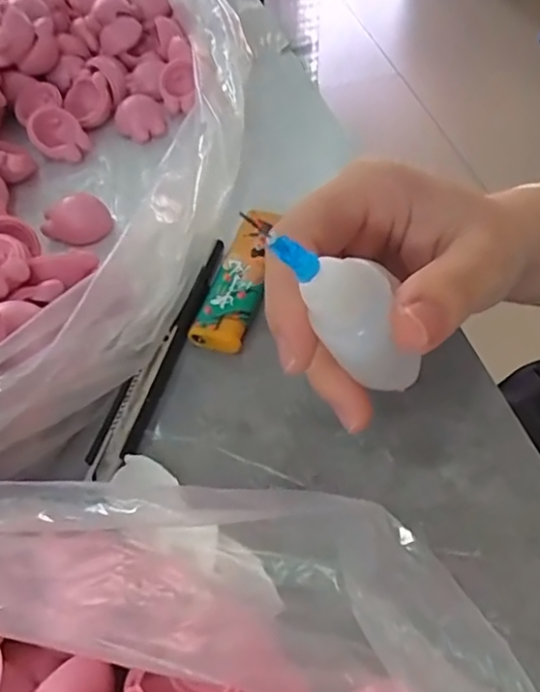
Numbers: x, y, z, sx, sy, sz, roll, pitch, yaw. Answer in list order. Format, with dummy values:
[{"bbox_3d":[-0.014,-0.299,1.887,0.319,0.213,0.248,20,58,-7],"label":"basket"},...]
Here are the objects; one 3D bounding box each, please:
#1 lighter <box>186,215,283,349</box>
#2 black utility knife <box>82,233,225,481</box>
[{"bbox_3d":[-0.013,-0.031,0.280,0.024,0.016,0.078,10,53,13],"label":"lighter"},{"bbox_3d":[-0.045,0.001,0.259,0.013,0.016,0.122,12,54,15],"label":"black utility knife"}]

